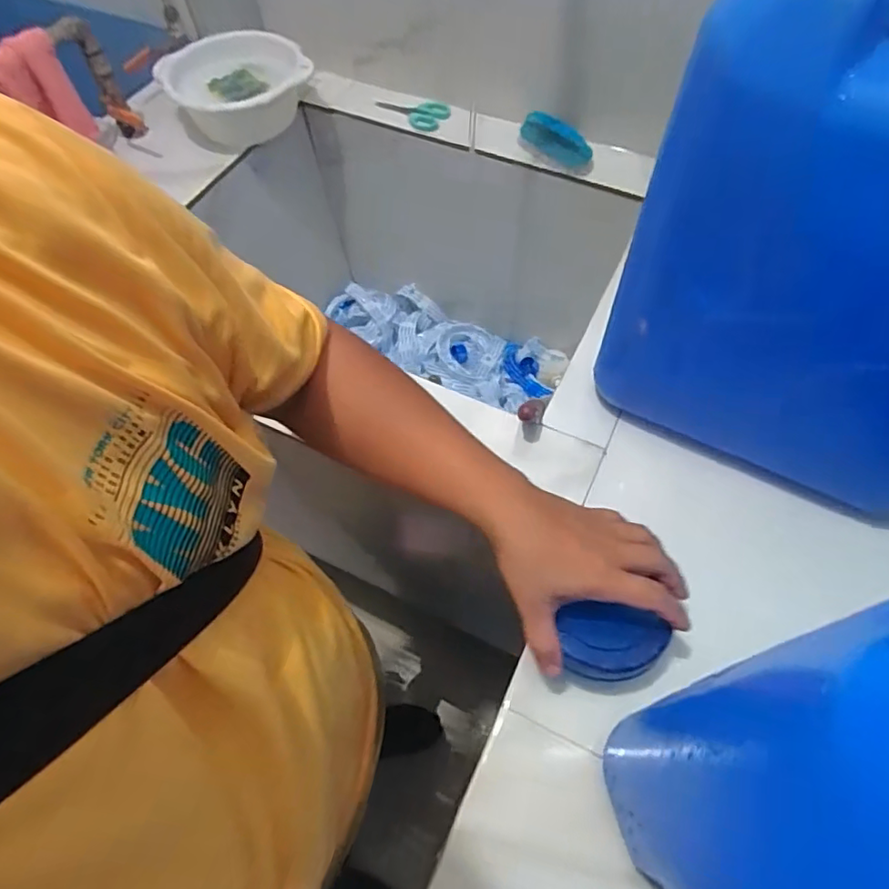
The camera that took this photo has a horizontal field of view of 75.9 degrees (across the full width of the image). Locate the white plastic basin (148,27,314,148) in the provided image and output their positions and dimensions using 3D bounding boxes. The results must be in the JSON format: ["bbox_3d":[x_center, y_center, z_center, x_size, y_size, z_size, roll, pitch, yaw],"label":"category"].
[{"bbox_3d":[-0.318,-0.550,0.878,0.224,0.077,0.167,17,63,12],"label":"white plastic basin"}]

